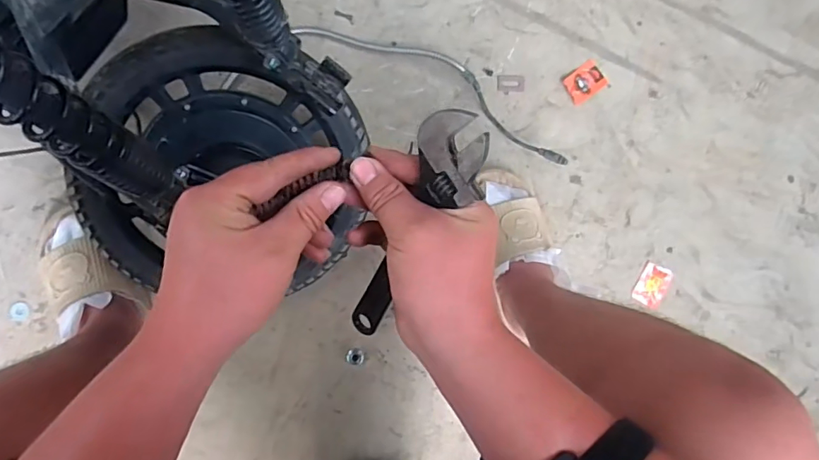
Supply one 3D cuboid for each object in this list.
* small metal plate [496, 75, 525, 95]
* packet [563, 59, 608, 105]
[{"bbox_3d":[0.169,-0.242,0.826,0.046,0.004,0.032,1,88,-5],"label":"small metal plate"},{"bbox_3d":[0.298,-0.251,0.835,0.067,0.004,0.051,-35,91,-5],"label":"packet"}]

